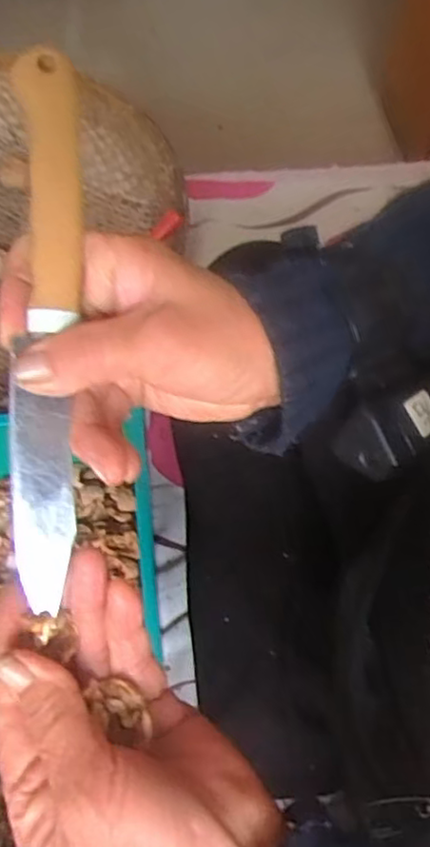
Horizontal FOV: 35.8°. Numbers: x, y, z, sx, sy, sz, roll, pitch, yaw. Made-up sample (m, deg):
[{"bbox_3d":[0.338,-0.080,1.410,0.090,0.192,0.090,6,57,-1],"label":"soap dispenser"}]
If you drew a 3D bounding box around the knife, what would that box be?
[{"bbox_3d":[-0.065,-0.031,0.252,0.026,0.015,0.202,3,96,-1],"label":"knife"}]

